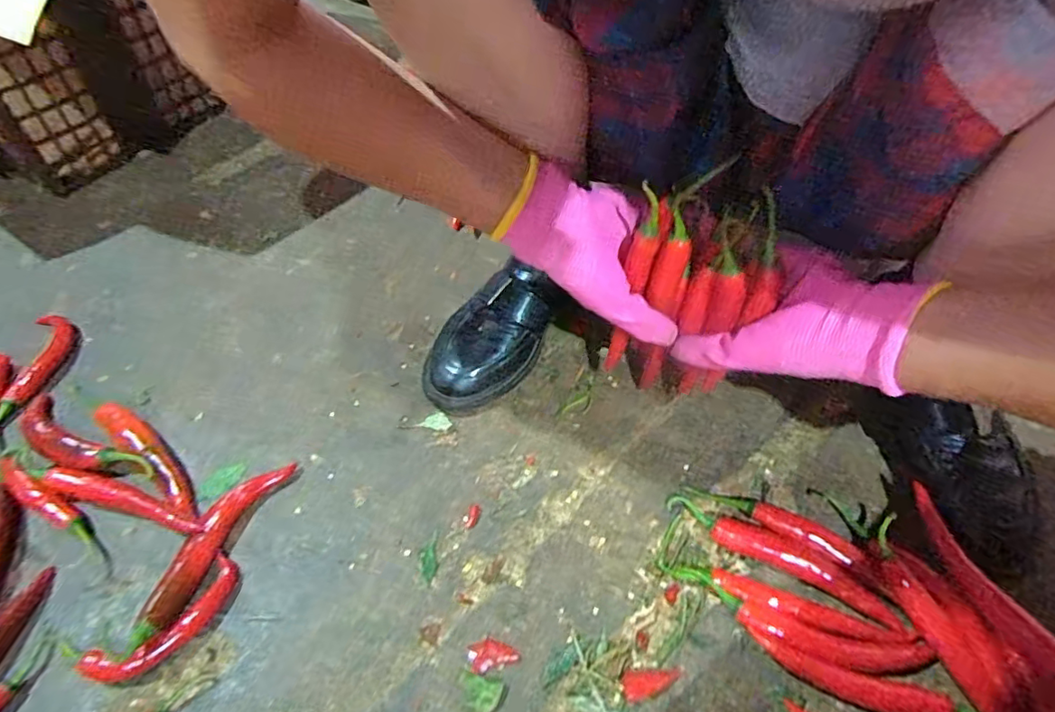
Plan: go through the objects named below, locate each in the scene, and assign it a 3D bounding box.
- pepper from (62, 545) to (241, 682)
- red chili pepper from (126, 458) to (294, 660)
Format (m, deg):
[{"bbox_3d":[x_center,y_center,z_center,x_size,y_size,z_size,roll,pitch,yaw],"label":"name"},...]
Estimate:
[{"bbox_3d":[-0.246,0.176,0.376,0.106,0.013,0.047,-32,57,-24],"label":"pepper"},{"bbox_3d":[-0.229,0.134,0.408,0.031,0.018,0.147,17,52,14],"label":"red chili pepper"}]

